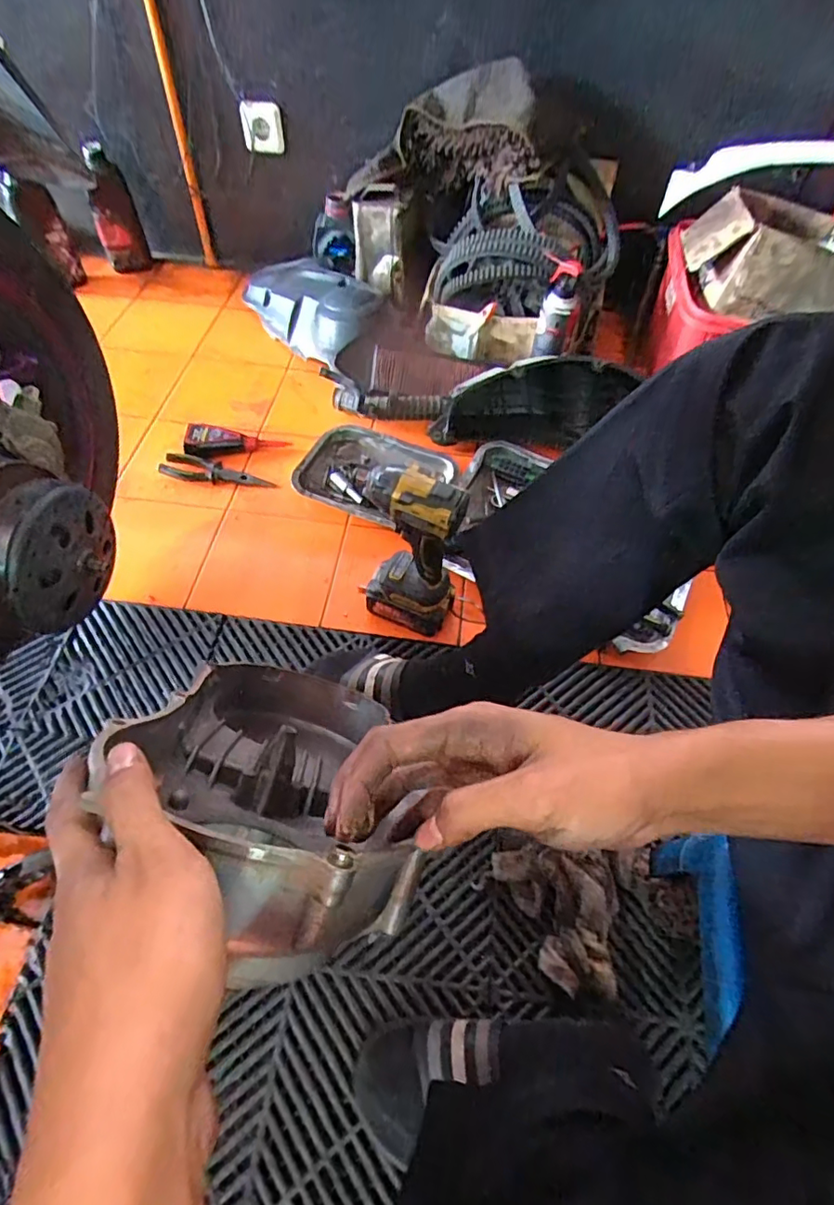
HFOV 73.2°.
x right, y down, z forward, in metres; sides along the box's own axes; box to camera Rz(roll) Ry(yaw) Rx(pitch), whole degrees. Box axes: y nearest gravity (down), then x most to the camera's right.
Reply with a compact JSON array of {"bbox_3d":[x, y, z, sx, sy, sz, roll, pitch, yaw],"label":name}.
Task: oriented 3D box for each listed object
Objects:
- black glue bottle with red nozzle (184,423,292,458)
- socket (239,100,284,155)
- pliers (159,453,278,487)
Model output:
[{"bbox_3d":[-0.319,-0.279,0.992,0.174,0.033,0.066,4,56,0],"label":"black glue bottle with red nozzle"},{"bbox_3d":[-0.337,-1.038,1.225,0.096,0.090,0.020,17,57,8],"label":"socket"},{"bbox_3d":[-0.341,-0.224,0.959,0.194,0.023,0.039,9,56,4],"label":"pliers"}]

